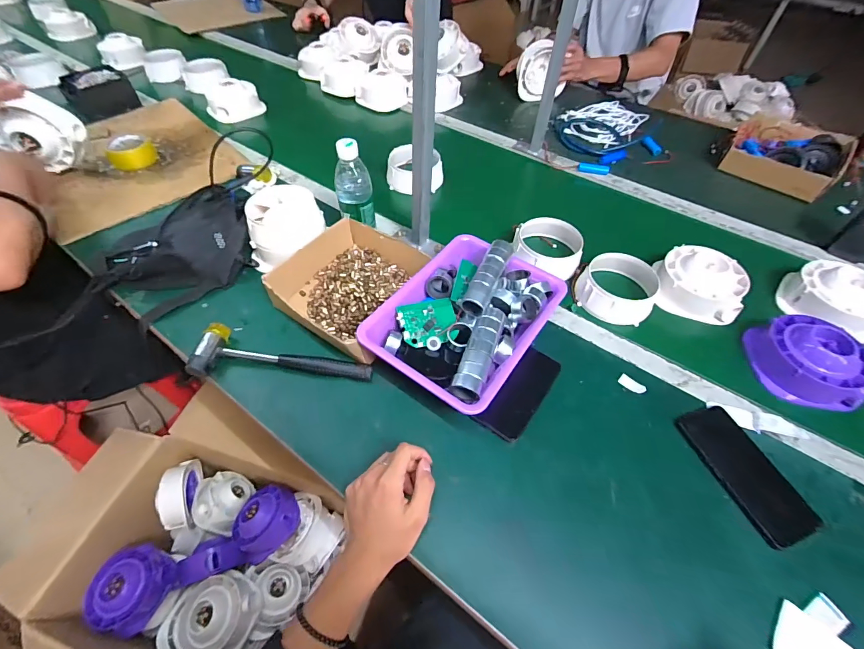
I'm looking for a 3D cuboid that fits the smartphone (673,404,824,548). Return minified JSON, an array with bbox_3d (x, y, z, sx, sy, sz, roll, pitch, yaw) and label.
[{"bbox_3d":[0.393,0.182,0.483,0.078,0.017,0.162,-17,56,-13],"label":"smartphone"}]

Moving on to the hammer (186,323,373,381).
[{"bbox_3d":[-0.212,0.042,0.560,0.252,0.034,0.083,2,53,0],"label":"hammer"}]

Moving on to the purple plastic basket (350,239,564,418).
[{"bbox_3d":[0.052,-0.014,0.570,0.208,0.069,0.276,30,58,20],"label":"purple plastic basket"}]

